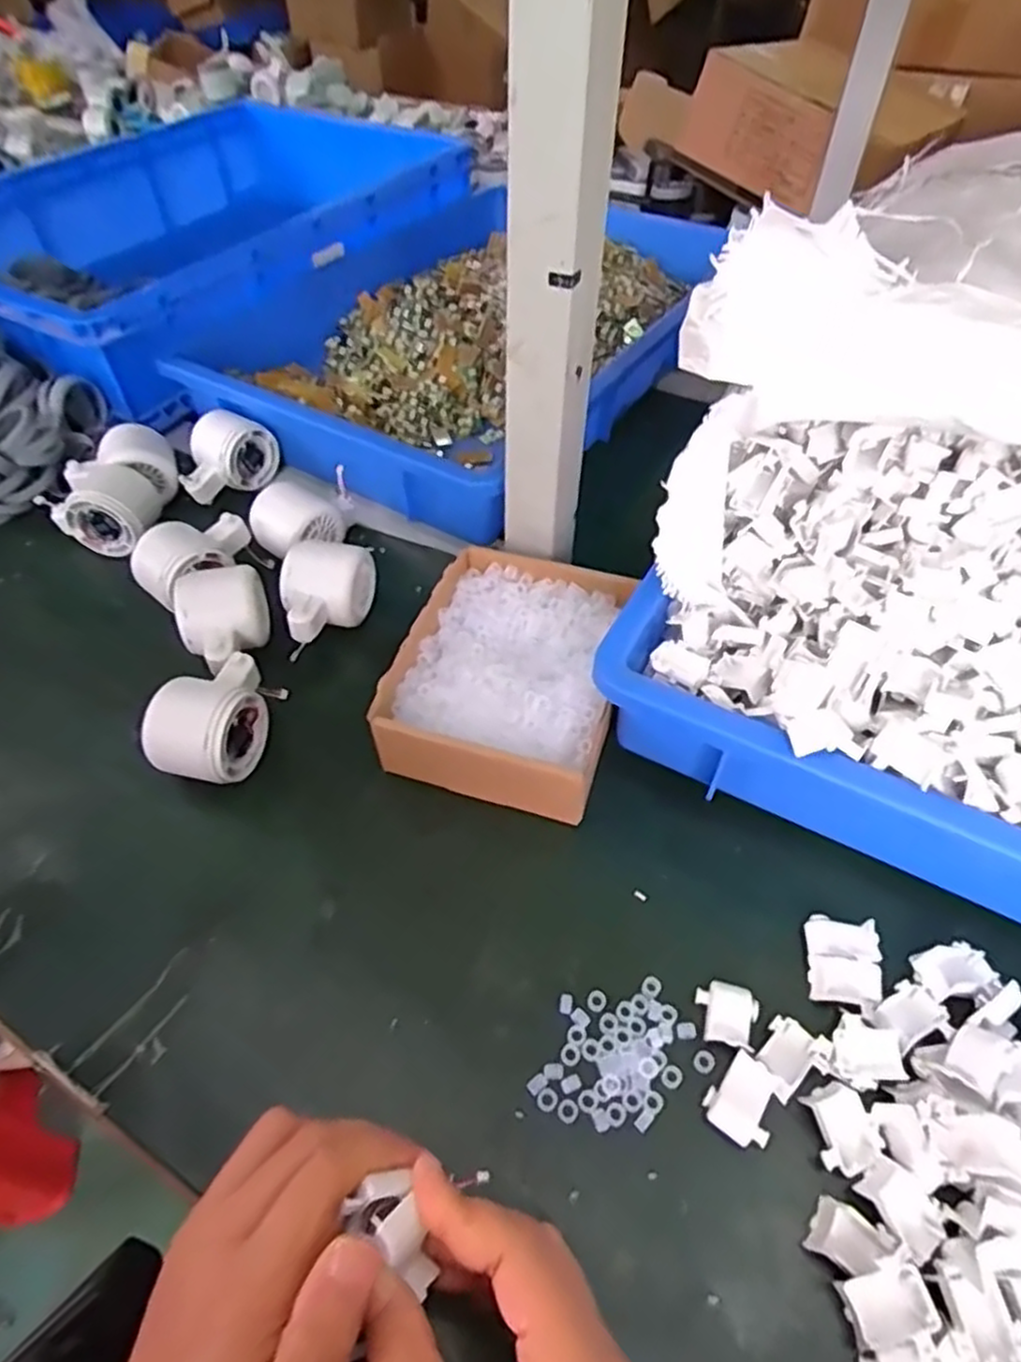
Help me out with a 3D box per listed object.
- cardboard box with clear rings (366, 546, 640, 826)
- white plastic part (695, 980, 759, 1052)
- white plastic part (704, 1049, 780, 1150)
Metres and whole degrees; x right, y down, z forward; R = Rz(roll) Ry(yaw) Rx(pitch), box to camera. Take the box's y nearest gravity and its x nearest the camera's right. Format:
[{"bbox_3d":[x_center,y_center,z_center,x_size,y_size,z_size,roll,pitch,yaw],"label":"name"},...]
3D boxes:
[{"bbox_3d":[0.003,-0.003,0.471,0.134,0.057,0.183,15,51,12],"label":"cardboard box with clear rings"},{"bbox_3d":[0.106,0.162,0.354,0.029,0.008,0.030,15,52,12],"label":"white plastic part"},{"bbox_3d":[0.107,0.192,0.328,0.029,0.008,0.033,34,61,27],"label":"white plastic part"}]

